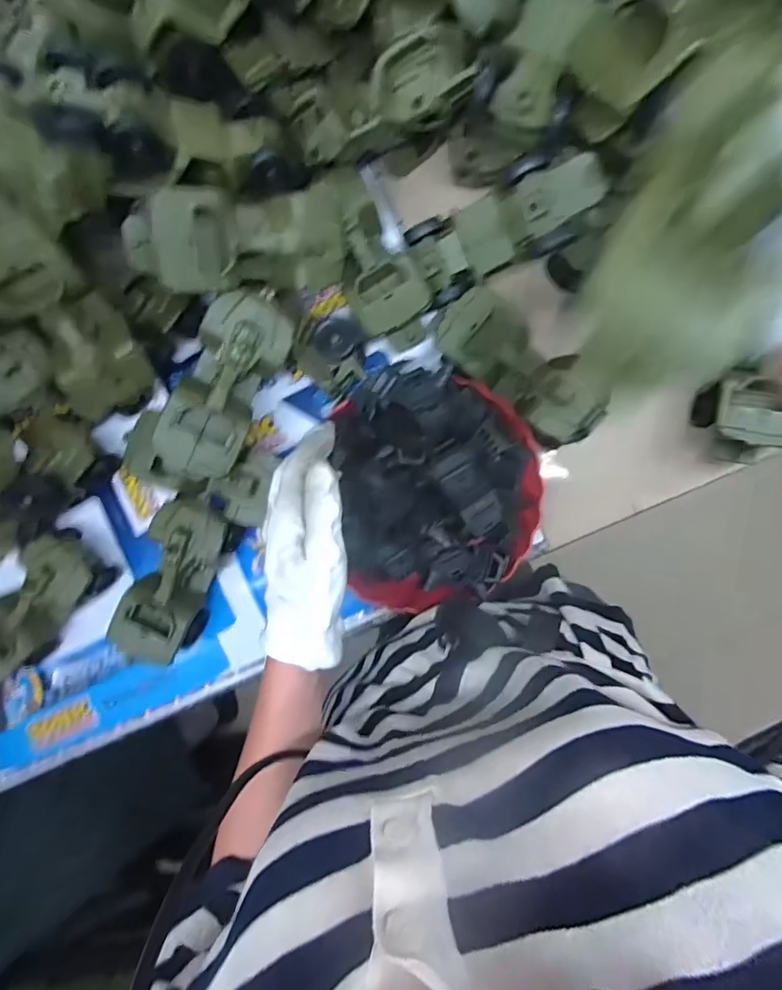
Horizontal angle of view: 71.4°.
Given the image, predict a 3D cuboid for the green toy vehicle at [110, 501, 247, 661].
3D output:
[{"bbox_3d":[-0.231,0.090,0.588,0.077,0.065,0.171,23,94,4],"label":"green toy vehicle"}]

